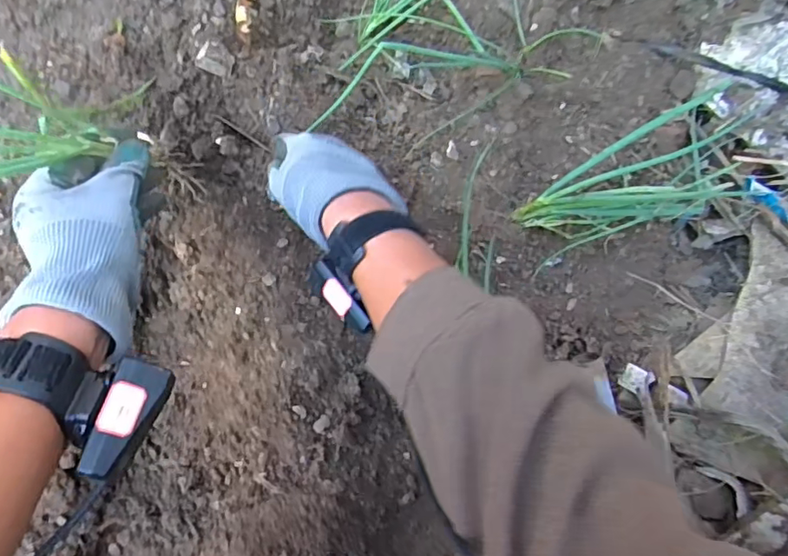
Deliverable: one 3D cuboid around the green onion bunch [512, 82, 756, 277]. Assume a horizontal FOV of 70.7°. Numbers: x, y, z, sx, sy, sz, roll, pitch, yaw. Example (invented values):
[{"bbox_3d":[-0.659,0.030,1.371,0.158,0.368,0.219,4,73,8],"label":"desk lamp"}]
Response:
[{"bbox_3d":[0.228,-0.093,0.539,0.198,0.128,0.093,-26,94,-9],"label":"green onion bunch"}]

